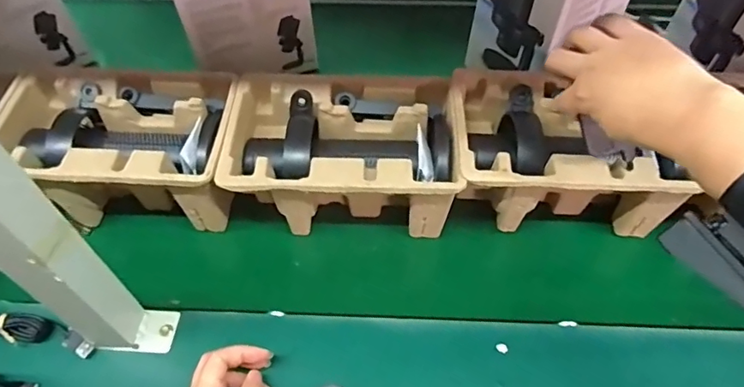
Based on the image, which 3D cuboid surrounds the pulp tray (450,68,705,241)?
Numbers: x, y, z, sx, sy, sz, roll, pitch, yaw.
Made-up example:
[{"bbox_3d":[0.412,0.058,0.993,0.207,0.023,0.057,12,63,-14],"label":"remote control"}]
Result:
[{"bbox_3d":[0.177,-0.038,0.540,0.189,0.107,0.145,2,56,2],"label":"pulp tray"}]

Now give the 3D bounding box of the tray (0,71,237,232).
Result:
[{"bbox_3d":[-0.256,-0.041,0.548,0.227,0.105,0.143,-1,55,1],"label":"tray"}]

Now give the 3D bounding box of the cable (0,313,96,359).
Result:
[{"bbox_3d":[-0.320,0.125,0.477,0.132,0.020,0.027,6,56,5],"label":"cable"}]

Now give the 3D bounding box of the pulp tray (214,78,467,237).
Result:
[{"bbox_3d":[-0.028,-0.038,0.539,0.216,0.100,0.144,1,55,2],"label":"pulp tray"}]

